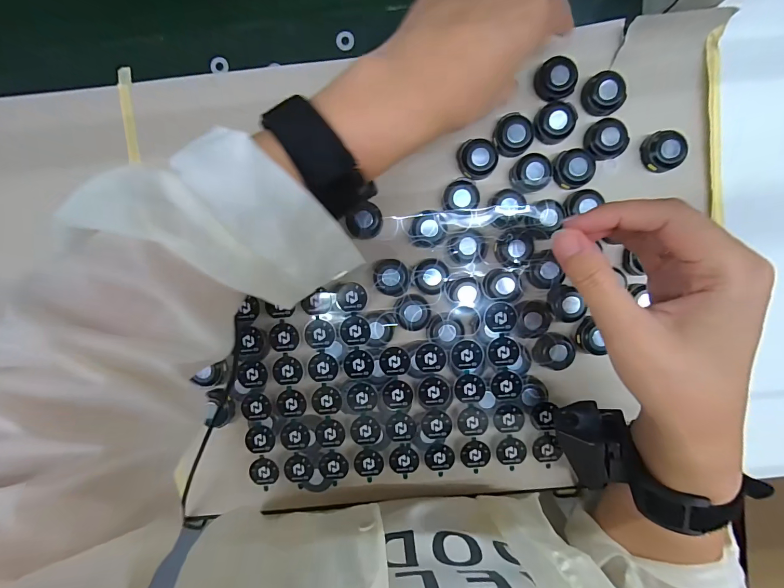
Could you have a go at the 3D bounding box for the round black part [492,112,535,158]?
[{"bbox_3d":[0.095,-0.124,0.277,0.028,0.010,0.031,3,93,1],"label":"round black part"}]

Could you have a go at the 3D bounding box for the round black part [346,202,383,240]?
[{"bbox_3d":[-0.021,-0.056,0.283,0.028,0.013,0.024,-20,92,2],"label":"round black part"}]

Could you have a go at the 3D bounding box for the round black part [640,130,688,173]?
[{"bbox_3d":[0.212,-0.111,0.276,0.029,0.010,0.029,0,93,1],"label":"round black part"}]

